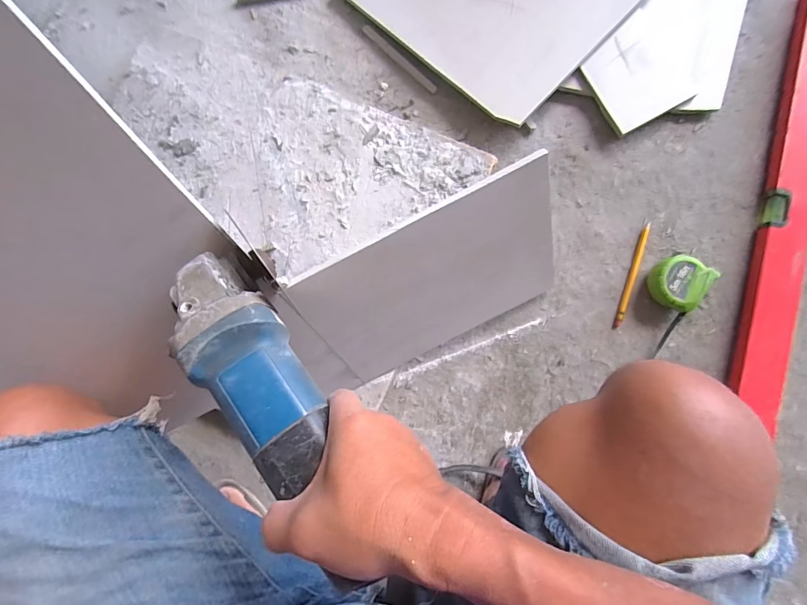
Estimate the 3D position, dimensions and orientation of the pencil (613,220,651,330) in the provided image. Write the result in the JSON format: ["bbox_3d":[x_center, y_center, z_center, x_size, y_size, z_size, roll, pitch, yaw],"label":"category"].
[{"bbox_3d":[0.306,-0.037,0.538,0.011,0.007,0.145,18,88,8],"label":"pencil"}]

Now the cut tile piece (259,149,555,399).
[{"bbox_3d":[0.028,-0.007,0.465,0.312,0.225,0.016,-25,50,0],"label":"cut tile piece"}]

